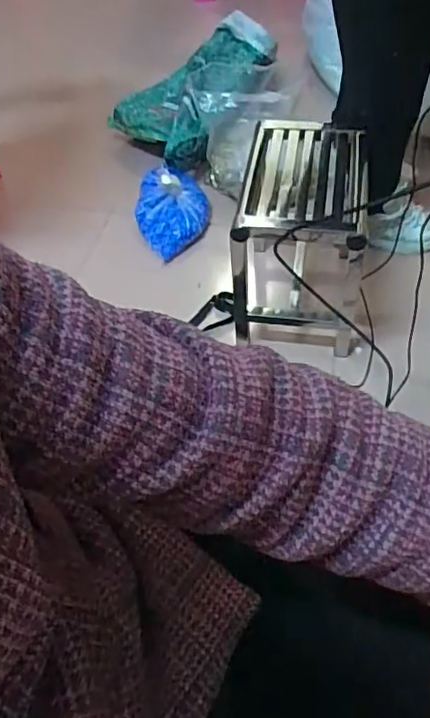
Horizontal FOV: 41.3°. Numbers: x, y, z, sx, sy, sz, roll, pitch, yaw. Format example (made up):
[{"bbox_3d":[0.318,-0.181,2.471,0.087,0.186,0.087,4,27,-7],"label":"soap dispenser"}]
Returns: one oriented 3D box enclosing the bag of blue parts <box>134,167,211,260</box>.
[{"bbox_3d":[-0.105,-0.366,1.371,0.175,0.108,0.263,-17,53,-8],"label":"bag of blue parts"}]

